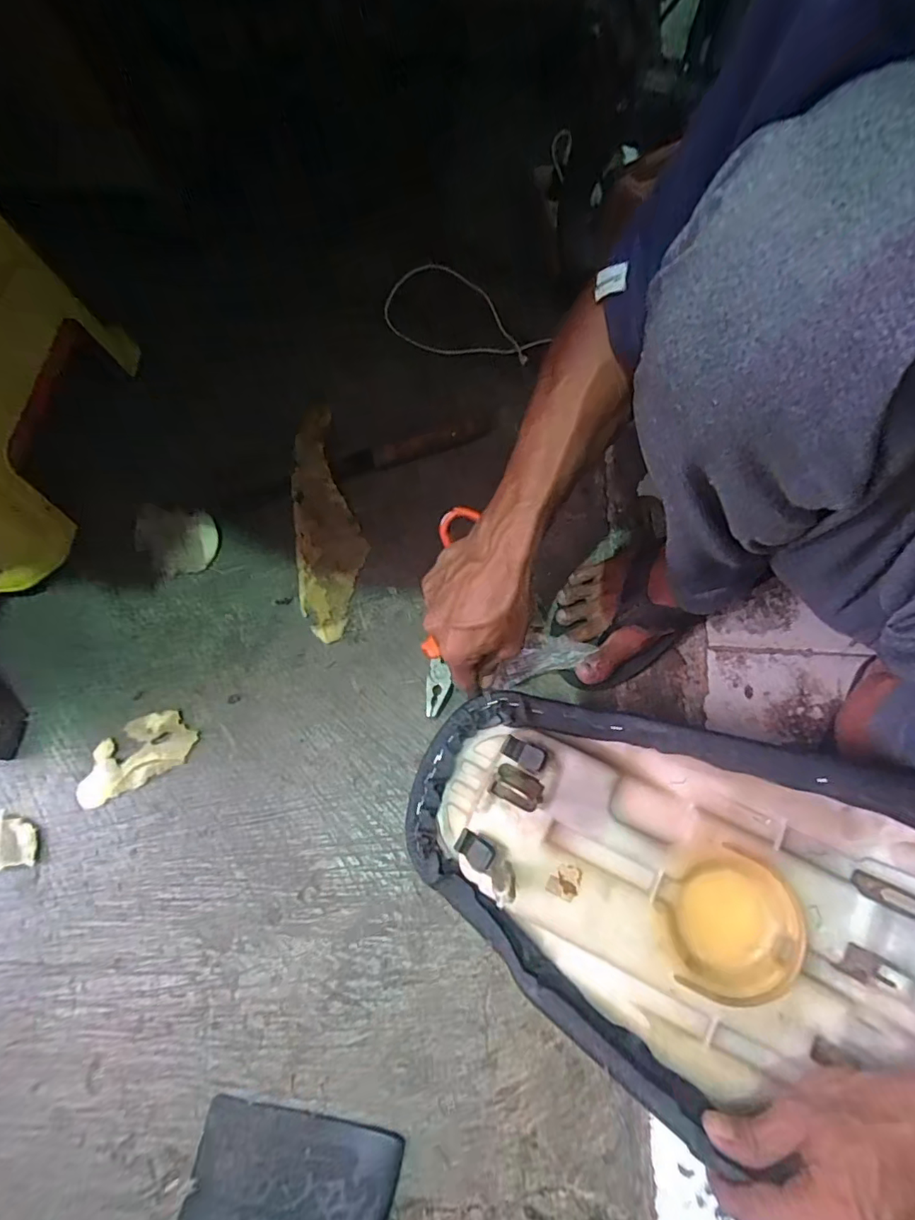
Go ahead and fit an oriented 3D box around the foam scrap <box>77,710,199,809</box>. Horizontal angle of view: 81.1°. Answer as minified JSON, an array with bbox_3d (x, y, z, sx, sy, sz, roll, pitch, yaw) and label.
[{"bbox_3d":[-0.320,0.143,0.529,0.114,0.011,0.059,-28,69,-12],"label":"foam scrap"}]

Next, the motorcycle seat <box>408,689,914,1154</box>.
[{"bbox_3d":[0.271,0.251,0.356,0.676,0.104,0.248,26,68,17],"label":"motorcycle seat"}]

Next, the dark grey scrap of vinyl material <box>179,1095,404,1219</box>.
[{"bbox_3d":[-0.130,0.455,0.397,0.152,0.004,0.129,9,67,4],"label":"dark grey scrap of vinyl material"}]

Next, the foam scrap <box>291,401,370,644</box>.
[{"bbox_3d":[-0.152,-0.113,0.633,0.076,0.026,0.305,-7,66,-4],"label":"foam scrap"}]

